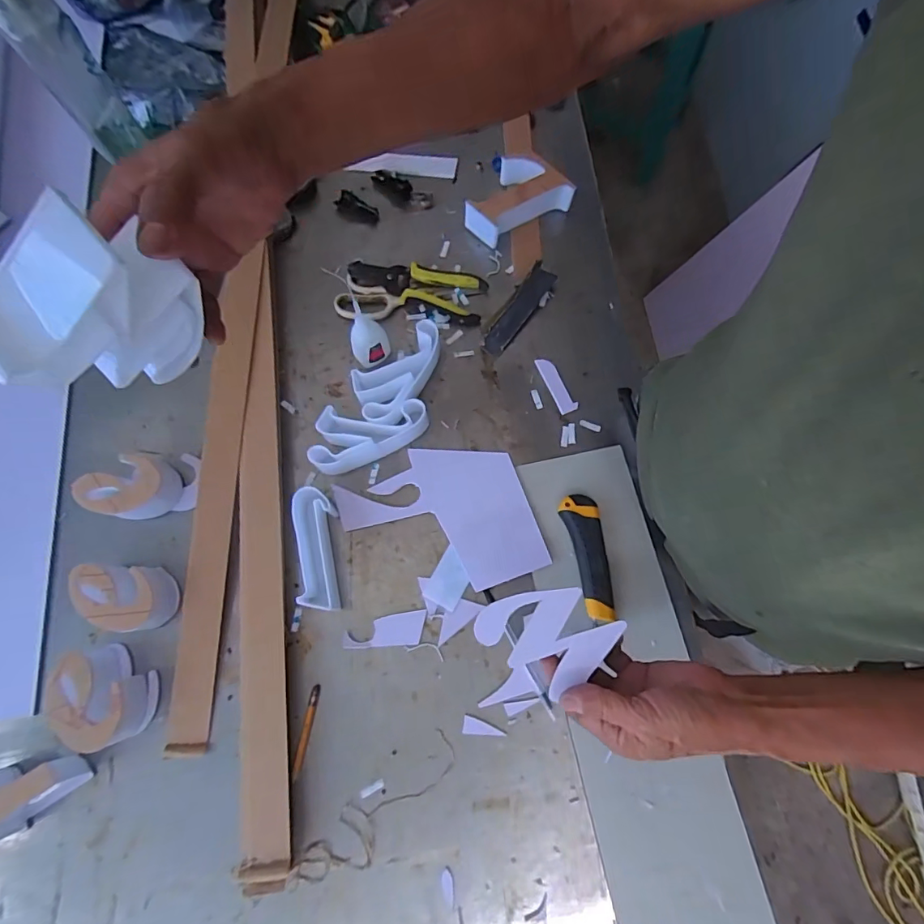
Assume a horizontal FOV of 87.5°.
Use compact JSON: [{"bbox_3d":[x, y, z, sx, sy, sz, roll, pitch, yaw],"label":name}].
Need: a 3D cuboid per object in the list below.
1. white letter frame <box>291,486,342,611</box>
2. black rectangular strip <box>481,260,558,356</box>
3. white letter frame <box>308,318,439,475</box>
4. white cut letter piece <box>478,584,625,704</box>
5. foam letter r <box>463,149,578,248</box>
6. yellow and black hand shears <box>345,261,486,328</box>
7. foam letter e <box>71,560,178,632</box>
[{"bbox_3d":[-0.155,0.094,0.522,0.040,0.036,0.128,-9,74,-2],"label":"white letter frame"},{"bbox_3d":[0.073,-0.195,0.611,0.034,0.023,0.140,35,77,10],"label":"black rectangular strip"},{"bbox_3d":[-0.089,-0.073,0.568,0.105,0.041,0.207,21,75,6],"label":"white letter frame"},{"bbox_3d":[0.070,0.138,0.399,0.098,0.004,0.081,36,83,13],"label":"white cut letter piece"},{"bbox_3d":[0.068,-0.353,0.645,0.135,0.051,0.087,-33,76,-8],"label":"foam letter r"},{"bbox_3d":[-0.053,-0.233,0.620,0.170,0.024,0.076,18,75,6],"label":"yellow and black hand shears"},{"bbox_3d":[-0.351,0.141,0.504,0.089,0.046,0.066,1,74,1],"label":"foam letter e"}]

